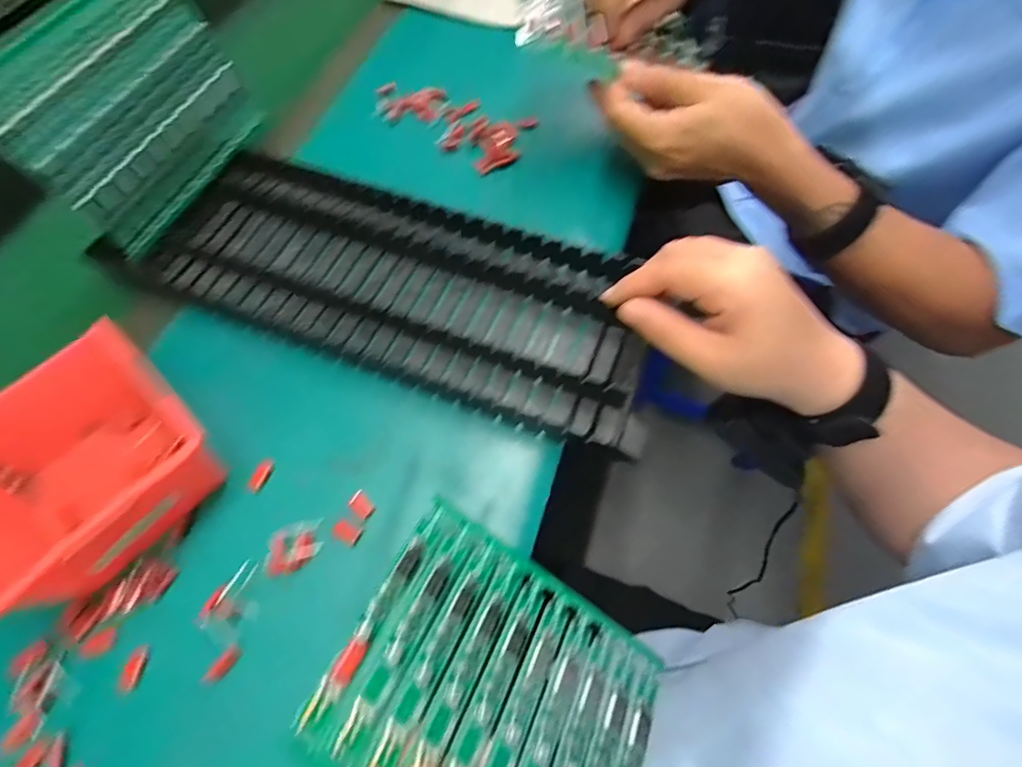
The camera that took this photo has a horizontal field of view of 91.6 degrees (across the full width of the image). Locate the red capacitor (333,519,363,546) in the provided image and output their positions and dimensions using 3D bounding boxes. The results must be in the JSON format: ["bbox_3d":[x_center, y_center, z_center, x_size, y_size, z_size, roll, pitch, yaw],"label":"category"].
[{"bbox_3d":[-0.098,0.089,0.299,0.015,0.004,0.011,26,67,13],"label":"red capacitor"}]

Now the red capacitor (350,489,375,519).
[{"bbox_3d":[-0.091,0.074,0.306,0.016,0.004,0.011,41,71,19],"label":"red capacitor"}]

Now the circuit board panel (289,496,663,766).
[{"bbox_3d":[0.000,0.149,0.238,0.158,0.004,0.120,37,50,-7],"label":"circuit board panel"}]

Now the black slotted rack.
[{"bbox_3d":[-0.081,-0.079,0.361,0.369,0.034,0.143,20,66,11],"label":"black slotted rack"}]

